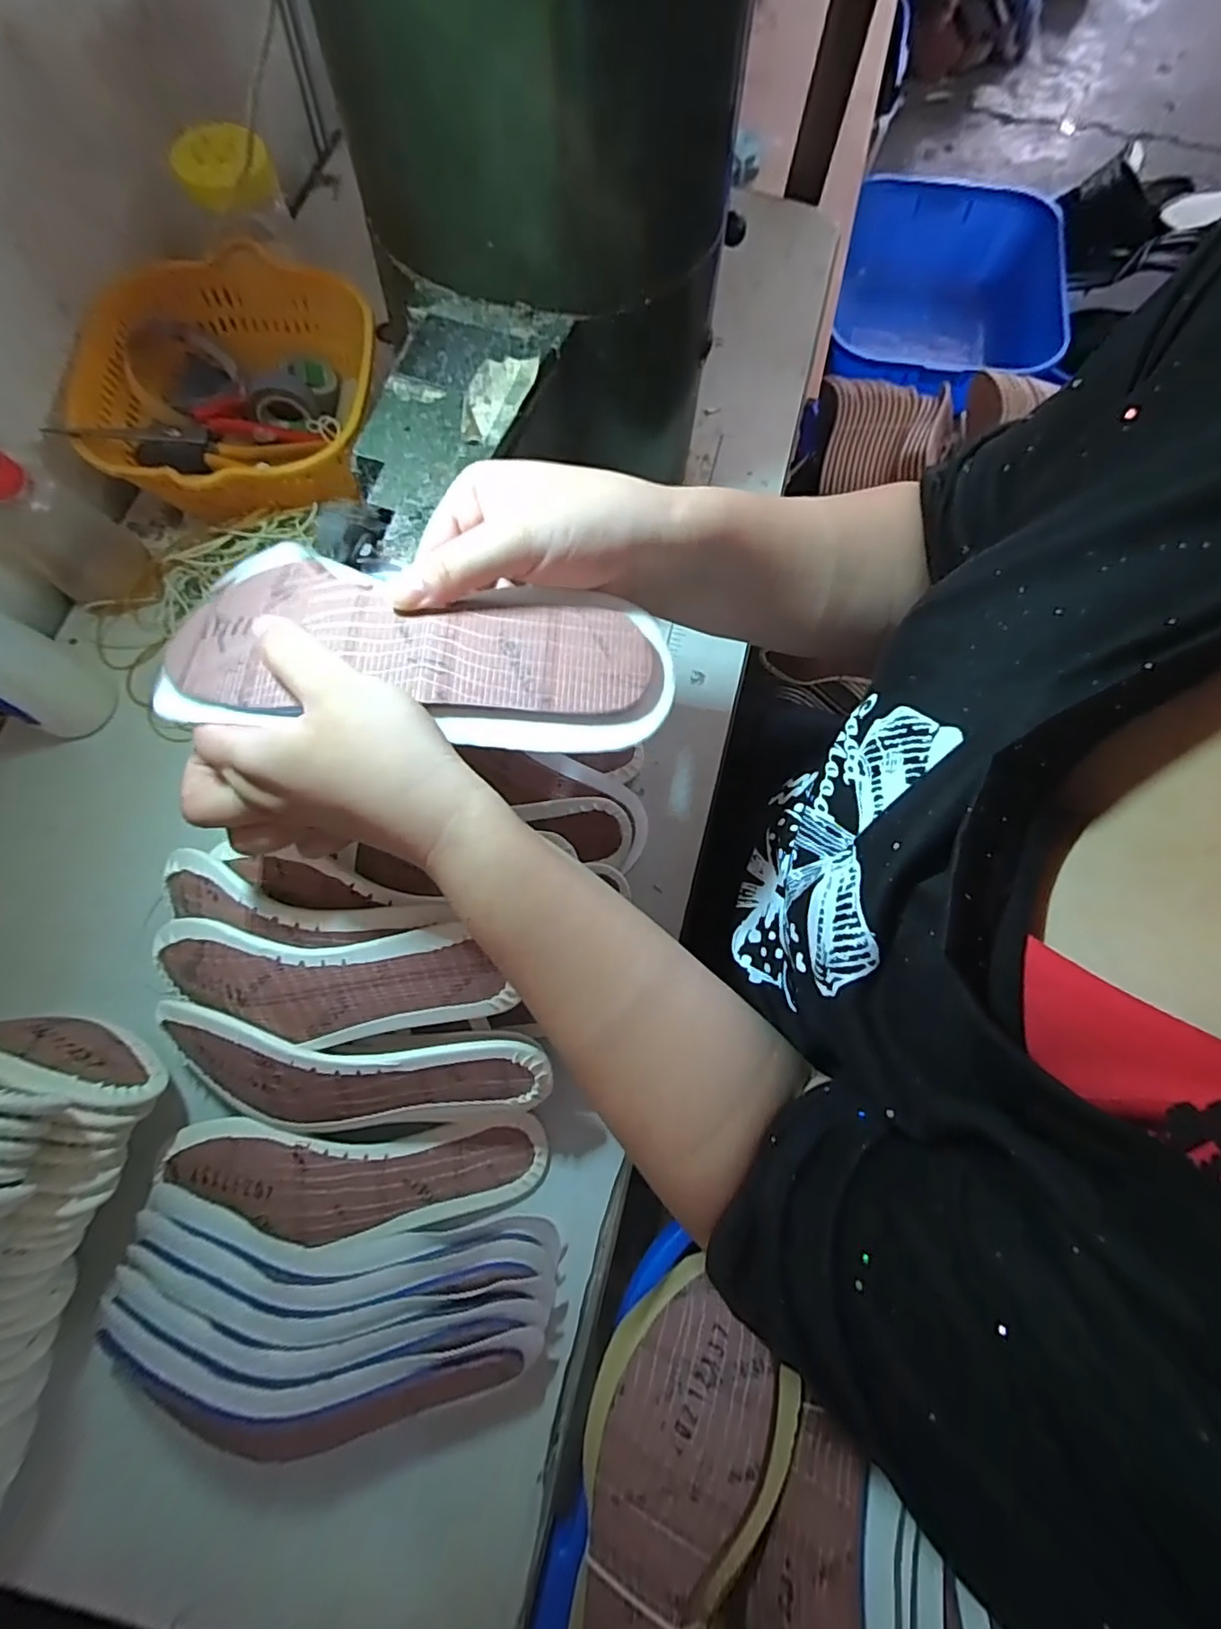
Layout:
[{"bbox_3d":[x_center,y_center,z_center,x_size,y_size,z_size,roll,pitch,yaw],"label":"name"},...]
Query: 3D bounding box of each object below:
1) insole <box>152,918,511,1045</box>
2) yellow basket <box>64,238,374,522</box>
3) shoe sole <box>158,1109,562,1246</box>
[{"bbox_3d":[-0.151,0.086,0.313,0.198,0.027,0.061,-1,103,3],"label":"insole"},{"bbox_3d":[-0.306,-0.338,0.481,0.199,0.075,0.230,10,76,1],"label":"yellow basket"},{"bbox_3d":[-0.151,0.214,0.356,0.217,0.043,0.058,0,76,-1],"label":"shoe sole"}]

